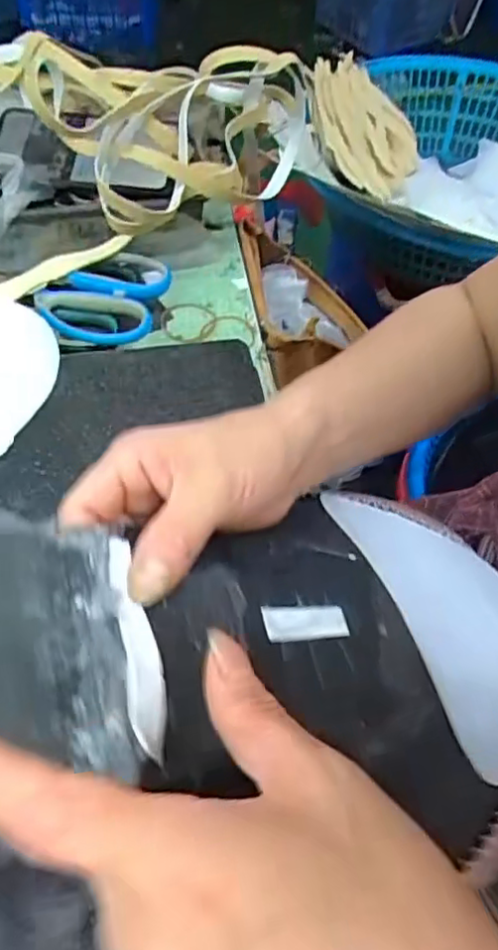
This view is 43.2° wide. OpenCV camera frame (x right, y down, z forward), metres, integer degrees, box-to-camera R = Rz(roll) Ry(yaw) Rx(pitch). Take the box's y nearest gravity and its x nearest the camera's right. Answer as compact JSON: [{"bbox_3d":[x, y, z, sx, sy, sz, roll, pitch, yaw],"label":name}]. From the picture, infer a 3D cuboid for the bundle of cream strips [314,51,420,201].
[{"bbox_3d":[0.176,-0.533,0.966,0.172,0.029,0.205,-41,111,-24],"label":"bundle of cream strips"}]

